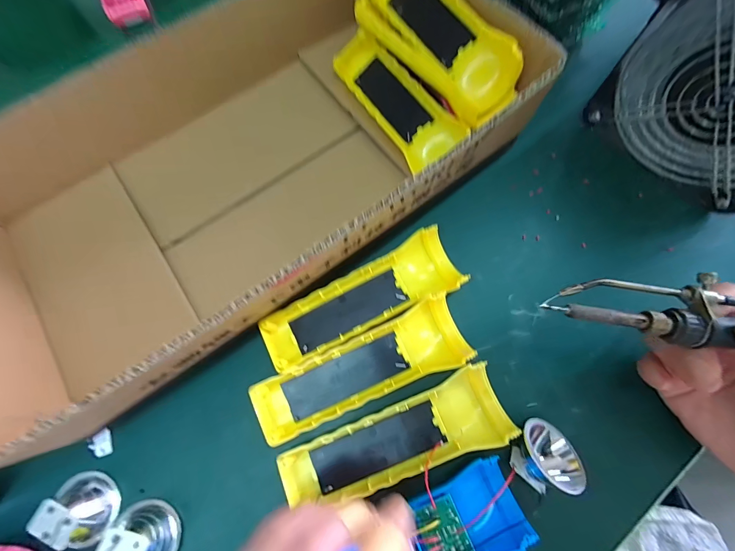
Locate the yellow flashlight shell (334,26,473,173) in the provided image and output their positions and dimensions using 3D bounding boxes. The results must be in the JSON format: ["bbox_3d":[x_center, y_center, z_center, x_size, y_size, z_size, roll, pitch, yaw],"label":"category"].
[{"bbox_3d":[0.025,-0.150,0.290,0.030,0.045,0.141,-12,62,-50],"label":"yellow flashlight shell"}]

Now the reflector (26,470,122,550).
[{"bbox_3d":[-0.189,0.153,0.221,0.040,0.031,0.036,33,75,13],"label":"reflector"}]

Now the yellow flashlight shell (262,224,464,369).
[{"bbox_3d":[-0.003,0.018,0.254,0.155,0.024,0.048,-27,71,-7],"label":"yellow flashlight shell"}]

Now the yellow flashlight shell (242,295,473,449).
[{"bbox_3d":[-0.004,0.066,0.242,0.154,0.026,0.049,-22,71,-5],"label":"yellow flashlight shell"}]

